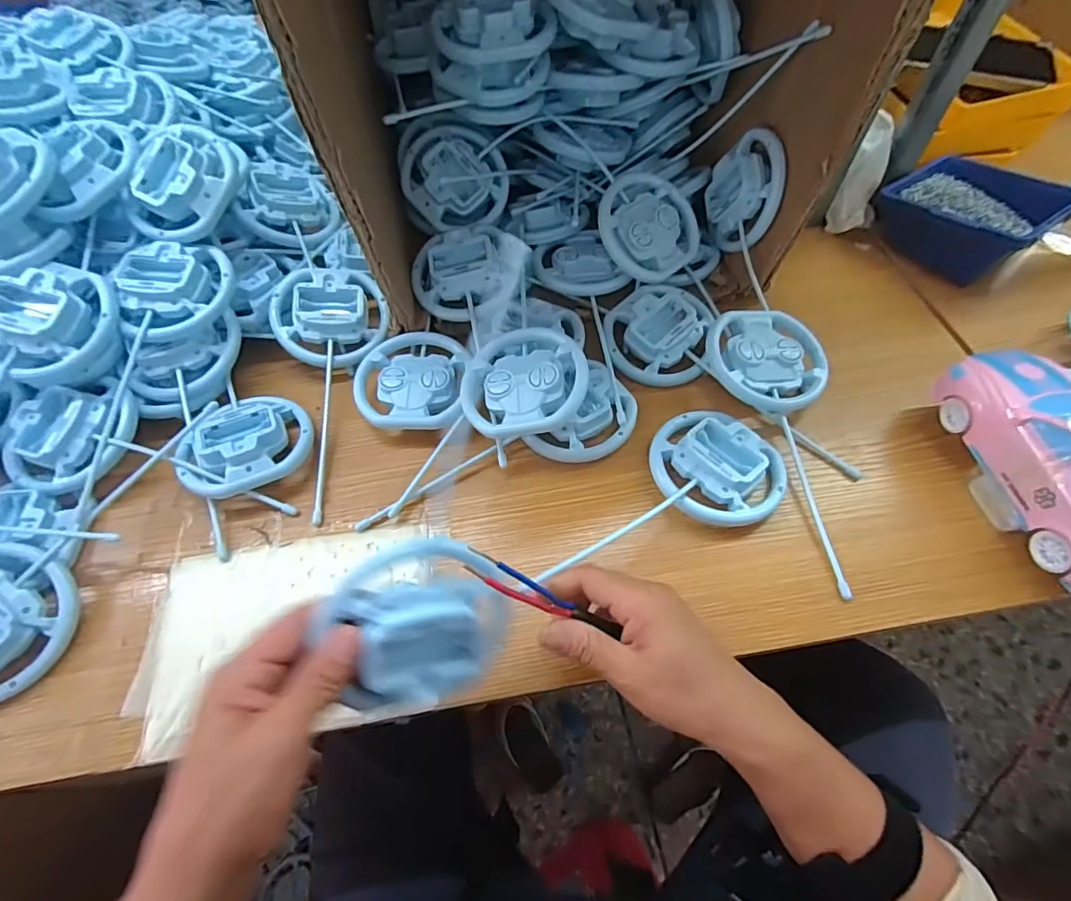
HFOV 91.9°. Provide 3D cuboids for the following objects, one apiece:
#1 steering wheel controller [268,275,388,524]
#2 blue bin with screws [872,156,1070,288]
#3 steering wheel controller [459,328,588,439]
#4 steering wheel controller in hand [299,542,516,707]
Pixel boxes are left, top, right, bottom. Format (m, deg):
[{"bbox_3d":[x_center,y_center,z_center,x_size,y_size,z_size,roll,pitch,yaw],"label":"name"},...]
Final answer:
[{"bbox_3d":[-0.187,-0.058,0.463,0.100,0.043,0.251,-5,71,-1],"label":"steering wheel controller"},{"bbox_3d":[0.442,-0.239,0.530,0.116,0.066,0.144,-23,61,-12],"label":"blue bin with screws"},{"bbox_3d":[-0.012,-0.059,0.429,0.098,0.040,0.103,-1,58,1],"label":"steering wheel controller"},{"bbox_3d":[-0.058,0.093,0.275,0.097,0.033,0.095,-20,101,-23],"label":"steering wheel controller in hand"}]

